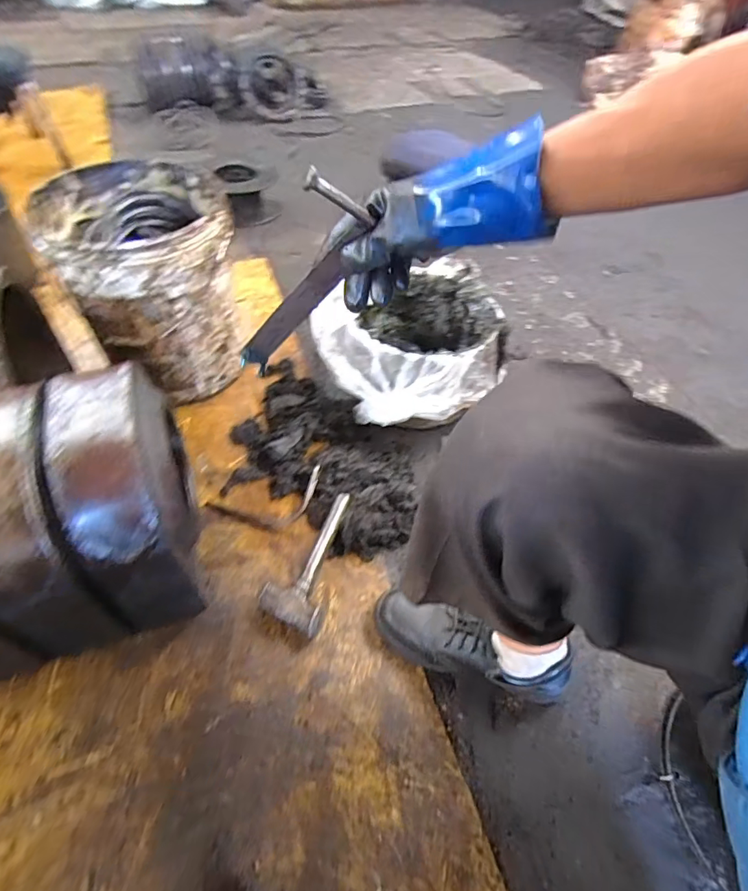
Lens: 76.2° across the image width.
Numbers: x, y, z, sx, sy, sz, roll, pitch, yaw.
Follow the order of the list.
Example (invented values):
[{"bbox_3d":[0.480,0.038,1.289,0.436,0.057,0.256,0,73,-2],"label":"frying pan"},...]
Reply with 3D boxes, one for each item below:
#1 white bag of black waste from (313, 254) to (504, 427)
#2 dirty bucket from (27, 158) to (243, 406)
[{"bbox_3d":[0.068,-0.194,0.943,0.352,0.171,0.316,-6,52,-7],"label":"white bag of black waste"},{"bbox_3d":[-0.416,-0.302,0.908,0.293,0.321,0.312,-23,56,-19],"label":"dirty bucket"}]

